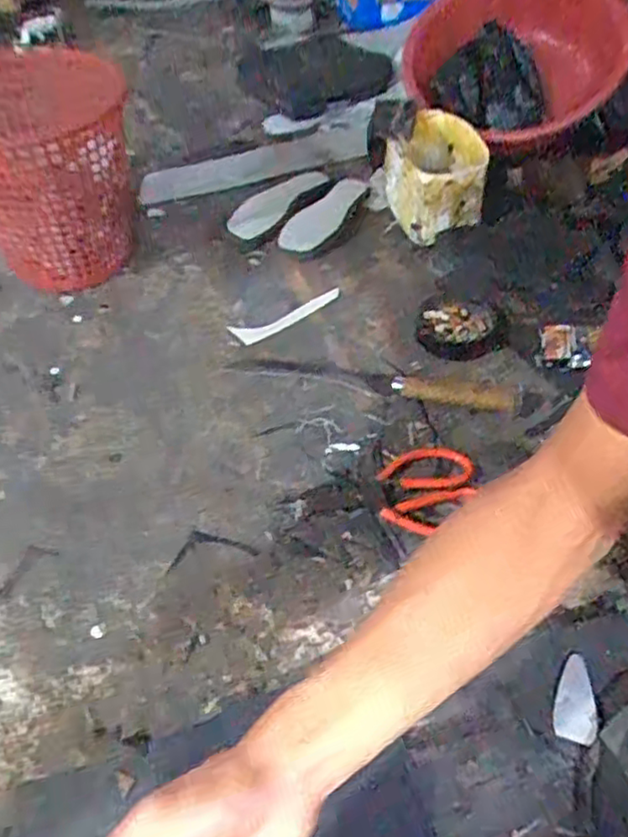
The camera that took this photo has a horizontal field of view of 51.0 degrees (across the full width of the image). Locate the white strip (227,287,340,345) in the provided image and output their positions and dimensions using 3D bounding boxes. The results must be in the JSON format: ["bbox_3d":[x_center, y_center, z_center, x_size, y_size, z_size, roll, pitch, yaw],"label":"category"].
[{"bbox_3d":[-0.030,-0.139,0.886,0.167,0.010,0.037,-25,51,-21],"label":"white strip"}]

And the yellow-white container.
[{"bbox_3d":[0.177,-0.353,0.961,0.134,0.110,0.170,0,47,1],"label":"yellow-white container"}]

